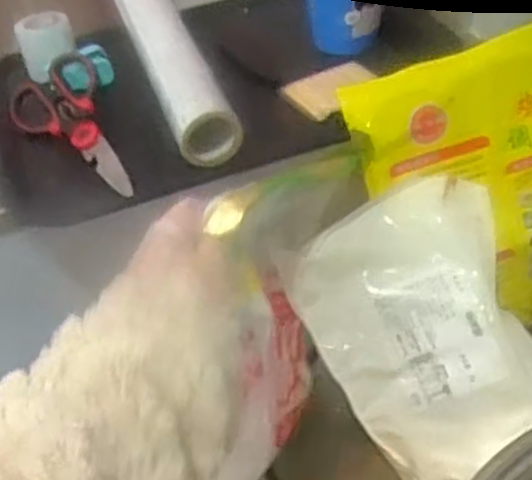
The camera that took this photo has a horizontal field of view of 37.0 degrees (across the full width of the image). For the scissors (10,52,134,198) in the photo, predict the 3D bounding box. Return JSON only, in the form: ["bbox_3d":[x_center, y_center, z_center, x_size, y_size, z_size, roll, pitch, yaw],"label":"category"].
[{"bbox_3d":[-0.158,-0.094,0.665,0.078,0.014,0.185,-35,55,-5],"label":"scissors"}]

